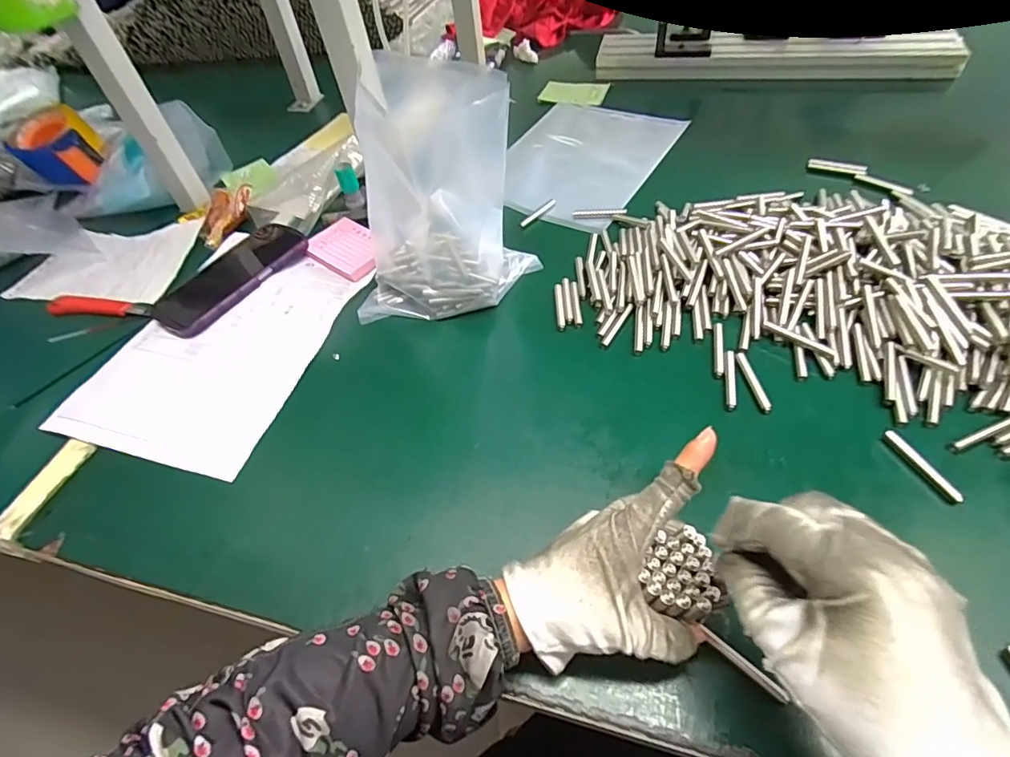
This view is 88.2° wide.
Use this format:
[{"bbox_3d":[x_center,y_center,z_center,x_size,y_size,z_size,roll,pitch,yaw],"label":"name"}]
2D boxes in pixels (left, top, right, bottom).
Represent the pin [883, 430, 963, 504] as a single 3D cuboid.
[{"bbox_3d":[0.284,0.059,0.355,0.009,0.006,0.058,-18,50,-8],"label":"pin"}]

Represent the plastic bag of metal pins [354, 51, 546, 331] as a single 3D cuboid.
[{"bbox_3d":[-0.066,-0.148,0.453,0.175,0.186,0.083,-16,50,-4],"label":"plastic bag of metal pins"}]

